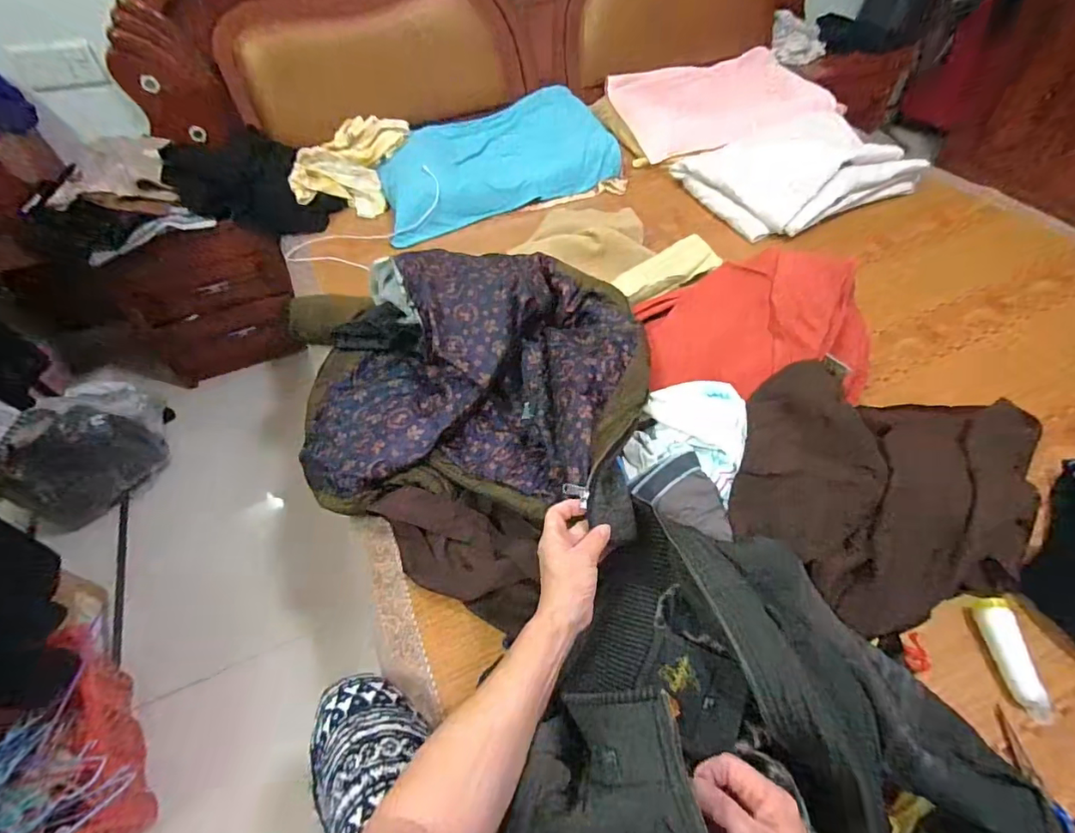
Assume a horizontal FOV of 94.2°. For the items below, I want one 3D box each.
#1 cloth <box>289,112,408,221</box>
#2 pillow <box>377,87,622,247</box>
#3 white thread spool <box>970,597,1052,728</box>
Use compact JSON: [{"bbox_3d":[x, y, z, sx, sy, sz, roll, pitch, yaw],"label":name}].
[{"bbox_3d":[-0.520,-0.712,1.383,0.265,0.070,0.316,10,83,-8],"label":"cloth"},{"bbox_3d":[-0.110,-0.709,1.383,0.680,0.165,0.321,-24,54,-15],"label":"pillow"},{"bbox_3d":[0.588,0.294,0.617,0.034,0.040,0.136,-2,52,2],"label":"white thread spool"}]

